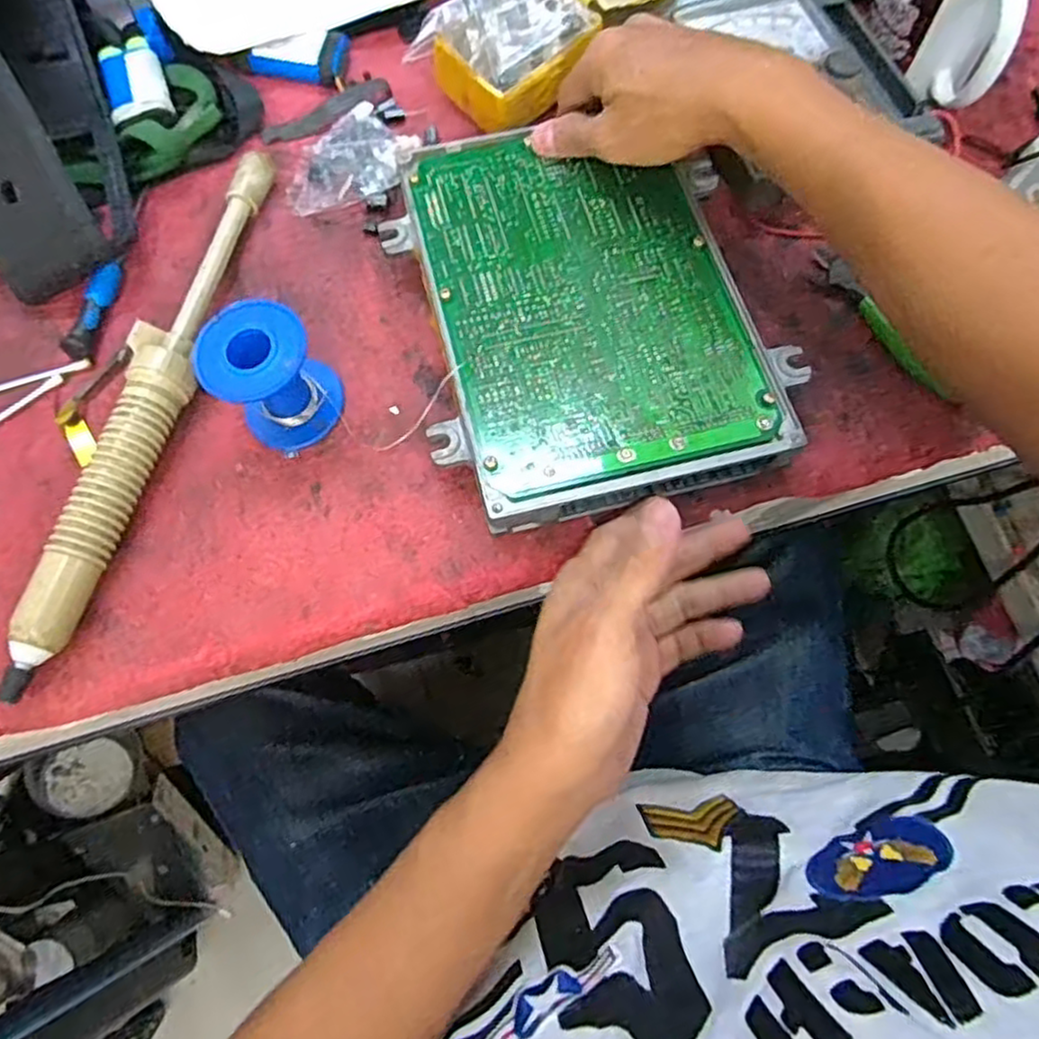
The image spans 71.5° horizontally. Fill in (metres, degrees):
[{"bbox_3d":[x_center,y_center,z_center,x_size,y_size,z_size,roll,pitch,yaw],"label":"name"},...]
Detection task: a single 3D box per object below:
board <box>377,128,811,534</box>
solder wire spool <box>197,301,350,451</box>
[{"bbox_3d":[0.035,-0.119,0.401,0.178,0.030,0.237,-13,67,-3],"label":"board"},{"bbox_3d":[-0.125,-0.071,0.365,0.057,0.057,0.054,-31,74,-11],"label":"solder wire spool"}]

